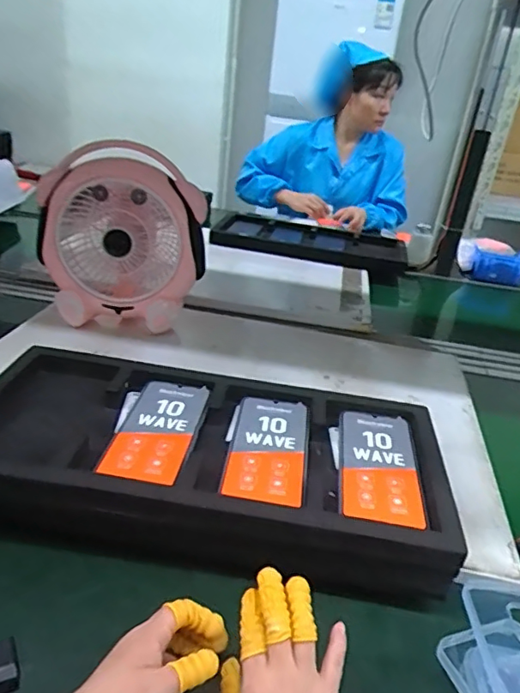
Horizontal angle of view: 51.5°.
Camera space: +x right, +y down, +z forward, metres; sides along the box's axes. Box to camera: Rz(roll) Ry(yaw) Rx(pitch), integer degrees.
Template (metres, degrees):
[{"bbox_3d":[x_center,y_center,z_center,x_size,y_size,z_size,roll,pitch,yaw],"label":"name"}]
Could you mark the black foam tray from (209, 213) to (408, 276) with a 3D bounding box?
[{"bbox_3d":[0.136,-0.281,1.381,0.480,0.041,0.265,11,28,8],"label":"black foam tray"}]

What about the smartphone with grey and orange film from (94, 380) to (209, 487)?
[{"bbox_3d":[-0.112,0.087,0.565,0.088,0.011,0.169,8,28,4],"label":"smartphone with grey and orange film"}]

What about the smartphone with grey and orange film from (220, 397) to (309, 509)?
[{"bbox_3d":[0.006,0.103,0.560,0.081,0.010,0.166,8,28,4],"label":"smartphone with grey and orange film"}]

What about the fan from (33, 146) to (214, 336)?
[{"bbox_3d":[-0.216,-0.172,0.862,0.249,0.258,0.135,6,28,0],"label":"fan"}]

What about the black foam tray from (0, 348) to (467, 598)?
[{"bbox_3d":[-0.058,0.119,0.563,0.478,0.075,0.235,8,28,4],"label":"black foam tray"}]

